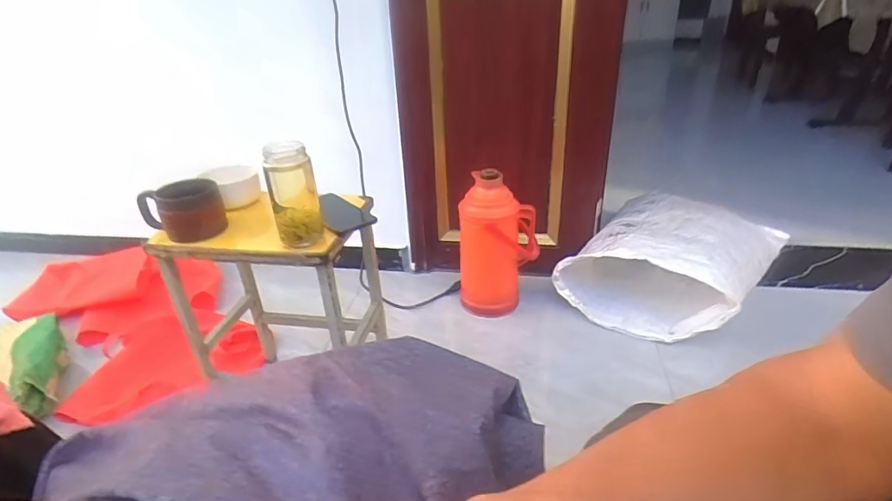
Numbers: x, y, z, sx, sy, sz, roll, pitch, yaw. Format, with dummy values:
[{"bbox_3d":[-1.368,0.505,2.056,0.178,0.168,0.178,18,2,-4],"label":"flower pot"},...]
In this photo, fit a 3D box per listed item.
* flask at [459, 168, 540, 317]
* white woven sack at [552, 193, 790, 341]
[{"bbox_3d":[0.140,-0.020,1.274,0.189,0.359,0.163,9,31,20],"label":"flask"},{"bbox_3d":[0.674,-0.016,1.395,0.406,0.210,0.747,21,37,36],"label":"white woven sack"}]

